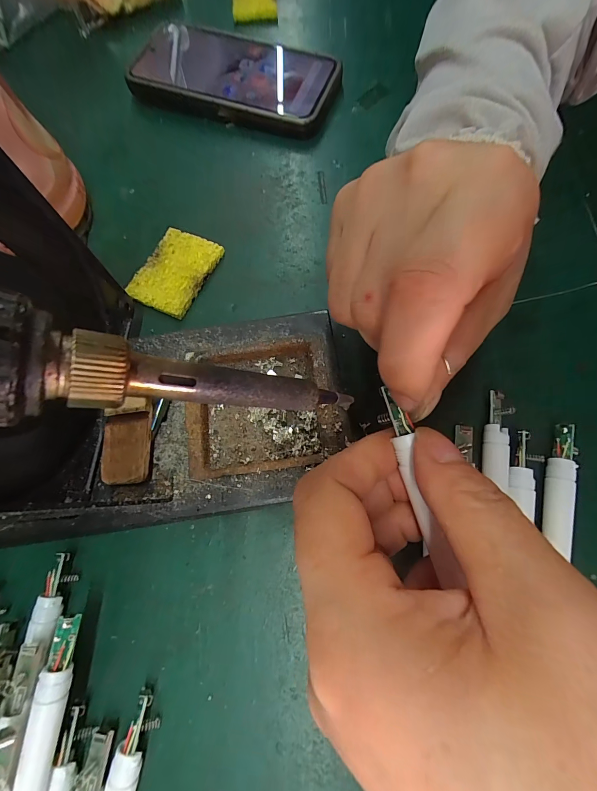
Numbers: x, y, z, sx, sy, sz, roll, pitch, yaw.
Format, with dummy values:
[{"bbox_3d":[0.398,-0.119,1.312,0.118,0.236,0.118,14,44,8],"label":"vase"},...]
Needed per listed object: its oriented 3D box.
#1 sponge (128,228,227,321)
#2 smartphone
[{"bbox_3d":[-0.078,-0.079,0.207,0.040,0.007,0.055,24,74,10],"label":"sponge"},{"bbox_3d":[-0.047,-0.242,0.247,0.149,0.013,0.073,20,82,6],"label":"smartphone"}]

